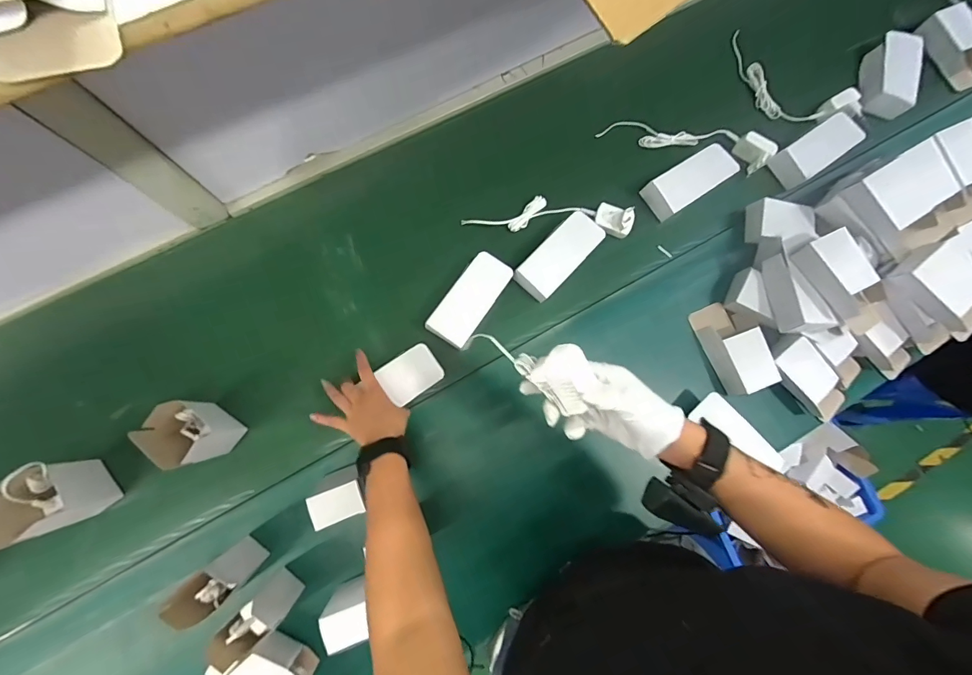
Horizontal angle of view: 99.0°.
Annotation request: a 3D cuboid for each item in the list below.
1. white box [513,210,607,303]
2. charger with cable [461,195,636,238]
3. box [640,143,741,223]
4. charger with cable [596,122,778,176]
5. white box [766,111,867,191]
[{"bbox_3d":[0.116,-0.125,0.651,0.068,0.035,0.154,44,81,7],"label":"white box"},{"bbox_3d":[0.100,-0.200,0.663,0.265,0.045,0.054,3,79,-1],"label":"charger with cable"},{"bbox_3d":[0.335,-0.261,0.684,0.147,0.041,0.069,-32,81,-7],"label":"box"},{"bbox_3d":[0.338,-0.339,0.701,0.276,0.041,0.064,12,79,1],"label":"charger with cable"},{"bbox_3d":[0.566,-0.322,0.707,0.154,0.039,0.065,-34,82,-7],"label":"white box"}]

